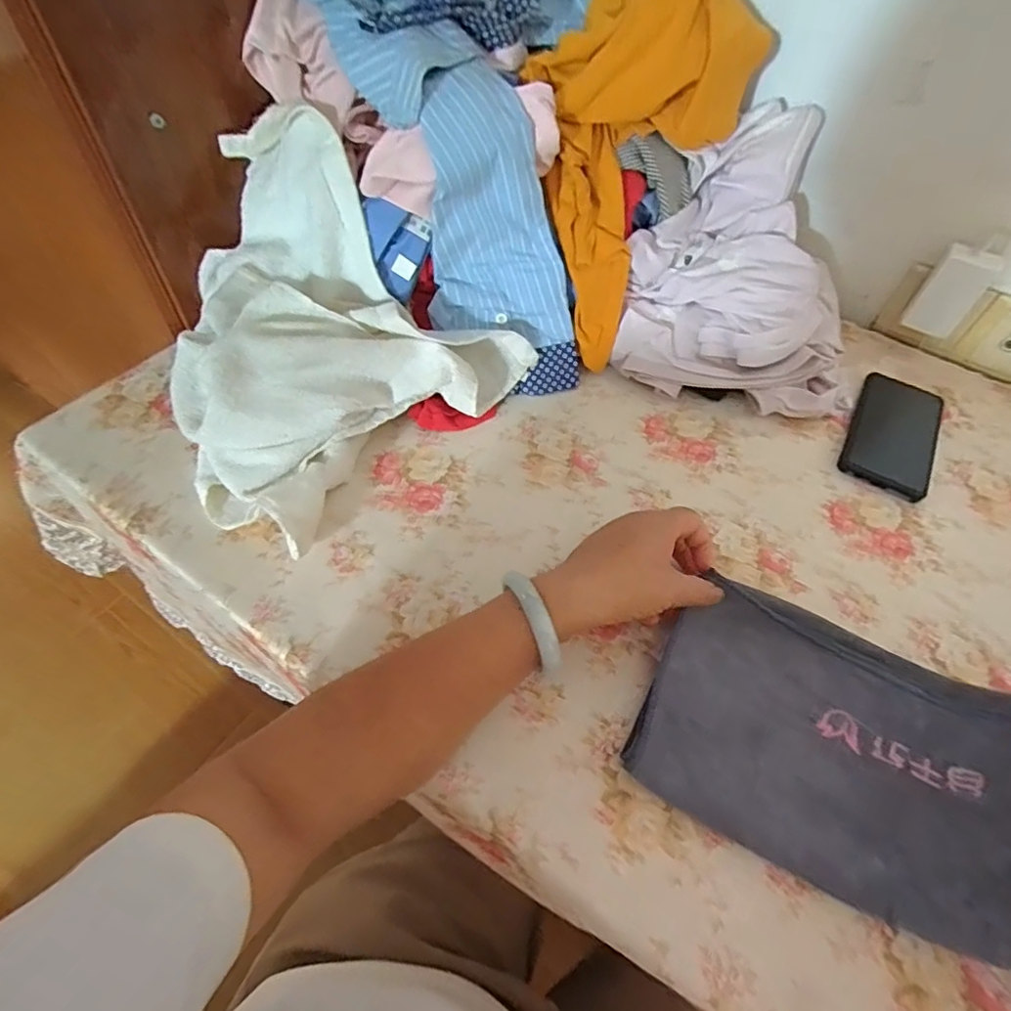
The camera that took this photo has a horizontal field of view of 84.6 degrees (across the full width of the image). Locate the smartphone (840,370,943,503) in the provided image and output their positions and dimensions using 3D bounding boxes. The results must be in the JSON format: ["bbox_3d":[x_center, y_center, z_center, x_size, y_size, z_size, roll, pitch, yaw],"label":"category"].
[{"bbox_3d":[0.386,-0.073,0.551,0.078,0.013,0.148,28,59,14],"label":"smartphone"}]

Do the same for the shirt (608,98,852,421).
[{"bbox_3d":[0.254,-0.247,0.572,0.240,0.161,0.257,14,56,5],"label":"shirt"}]

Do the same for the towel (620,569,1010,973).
[{"bbox_3d":[0.232,0.133,0.329,0.256,0.120,0.170,25,58,12],"label":"towel"}]

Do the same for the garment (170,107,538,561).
[{"bbox_3d":[-0.184,-0.171,0.489,0.321,0.159,0.304,41,63,21],"label":"garment"}]

